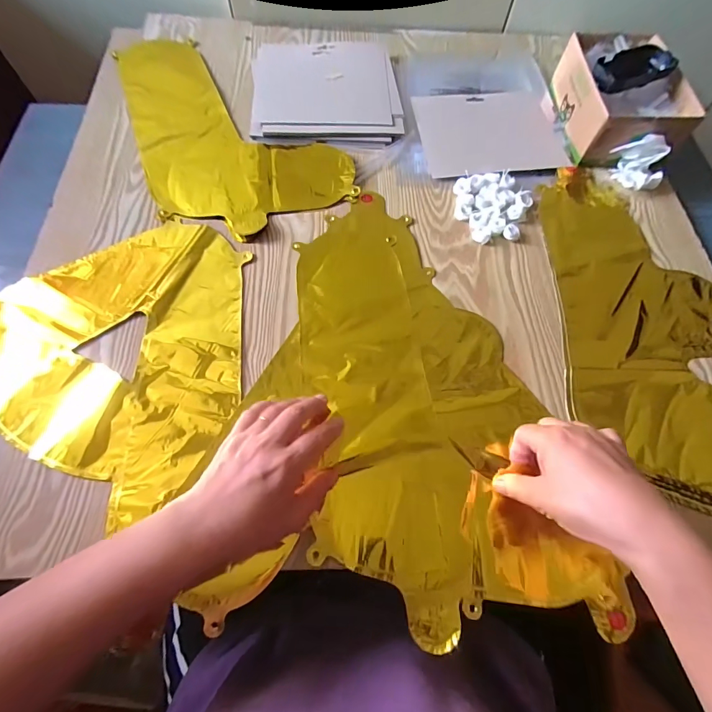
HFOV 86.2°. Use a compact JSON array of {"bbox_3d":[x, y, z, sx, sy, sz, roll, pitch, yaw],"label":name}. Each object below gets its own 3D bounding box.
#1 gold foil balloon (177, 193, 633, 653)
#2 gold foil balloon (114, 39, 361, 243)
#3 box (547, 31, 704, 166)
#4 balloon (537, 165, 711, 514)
[{"bbox_3d":[0.057,0.021,0.386,0.311,0.026,0.424,4,65,0],"label":"gold foil balloon"},{"bbox_3d":[-0.185,-0.330,0.528,0.233,0.007,0.402,-22,68,-12],"label":"gold foil balloon"},{"bbox_3d":[0.357,-0.355,0.519,0.126,0.076,0.190,2,65,-2],"label":"box"},{"bbox_3d":[0.316,-0.041,0.416,0.199,0.008,0.420,0,65,-2],"label":"balloon"}]

